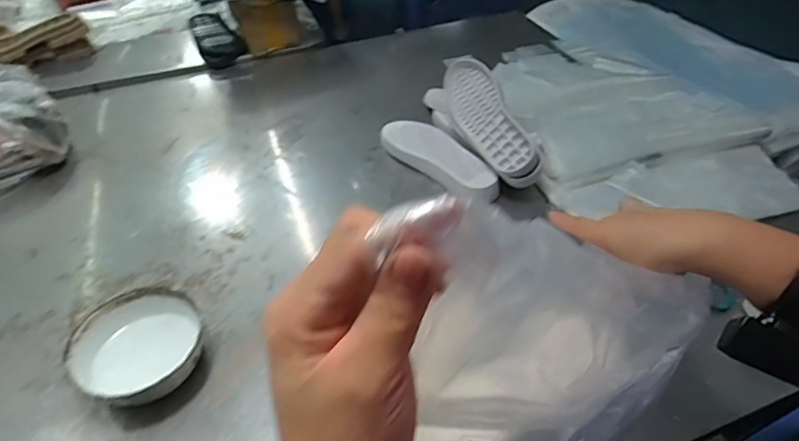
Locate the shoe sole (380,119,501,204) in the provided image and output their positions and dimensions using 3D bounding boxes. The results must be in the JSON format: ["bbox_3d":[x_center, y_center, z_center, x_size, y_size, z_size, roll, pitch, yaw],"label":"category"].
[{"bbox_3d":[0.064,-0.101,0.822,0.223,0.072,0.032,32,15,28],"label":"shoe sole"}]

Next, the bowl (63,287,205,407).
[{"bbox_3d":[-0.315,0.150,0.622,0.140,0.052,0.132,-1,43,1],"label":"bowl"}]

